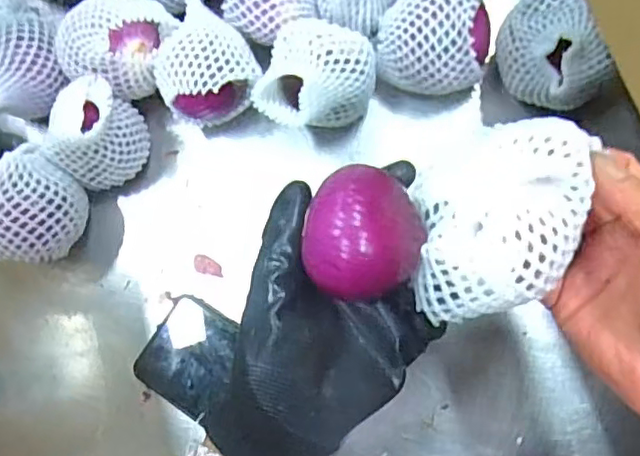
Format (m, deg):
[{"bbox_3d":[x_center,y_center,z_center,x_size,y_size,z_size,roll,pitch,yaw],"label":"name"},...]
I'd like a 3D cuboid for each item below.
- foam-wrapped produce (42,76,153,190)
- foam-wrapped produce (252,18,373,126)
[{"bbox_3d":[-0.180,-0.075,0.493,0.068,0.087,0.072,-1,81,6],"label":"foam-wrapped produce"},{"bbox_3d":[-0.003,-0.110,0.477,0.081,0.094,0.085,13,83,8],"label":"foam-wrapped produce"}]

